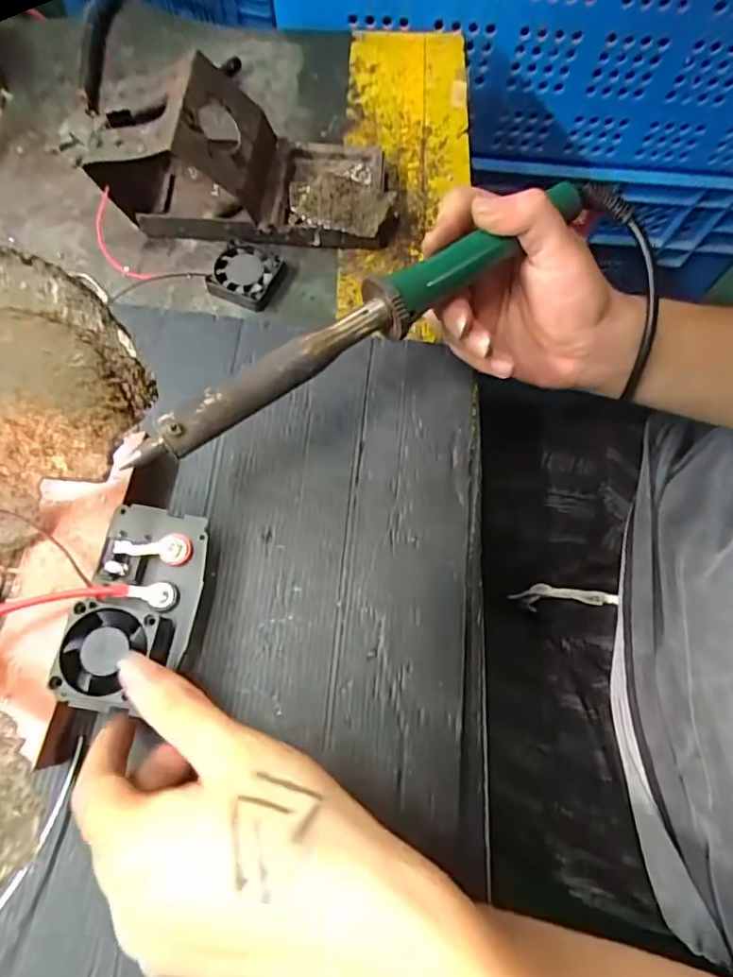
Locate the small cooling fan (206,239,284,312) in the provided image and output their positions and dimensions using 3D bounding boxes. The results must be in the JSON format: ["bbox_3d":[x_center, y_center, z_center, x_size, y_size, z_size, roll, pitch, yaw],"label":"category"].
[{"bbox_3d":[-0.078,-0.139,0.359,0.040,0.010,0.040,21,72,8],"label":"small cooling fan"}]

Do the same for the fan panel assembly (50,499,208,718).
[{"bbox_3d":[-0.110,0.055,0.267,0.048,0.029,0.095,5,71,3],"label":"fan panel assembly"}]

